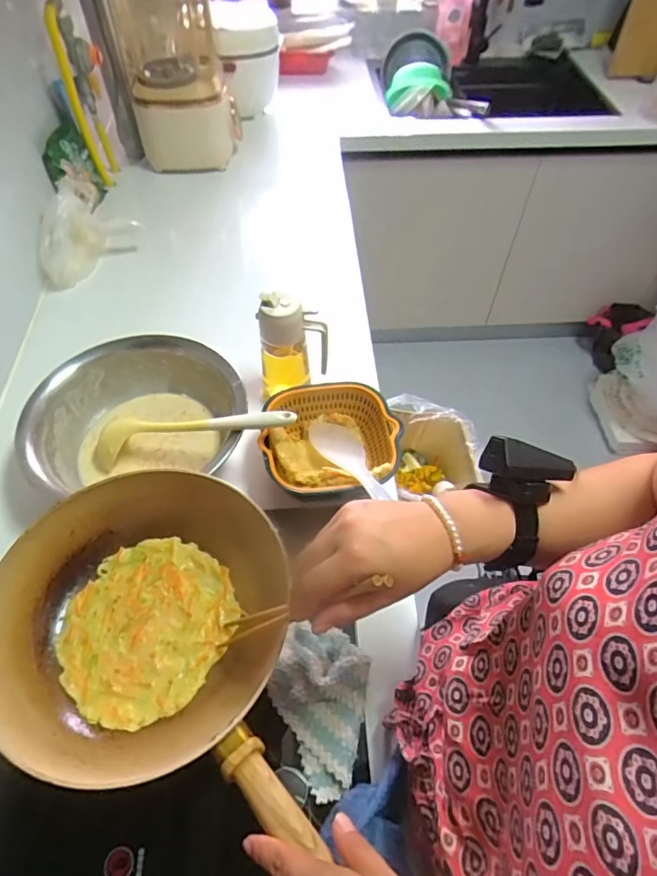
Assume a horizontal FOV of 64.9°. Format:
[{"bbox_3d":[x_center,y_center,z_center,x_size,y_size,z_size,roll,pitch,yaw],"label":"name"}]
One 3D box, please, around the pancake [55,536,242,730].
[{"bbox_3d":[-0.186,0.189,0.531,0.163,0.008,0.176,0,54,0],"label":"pancake"}]

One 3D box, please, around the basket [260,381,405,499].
[{"bbox_3d":[0.003,0.008,0.713,0.178,0.068,0.166,-2,54,-2],"label":"basket"}]

